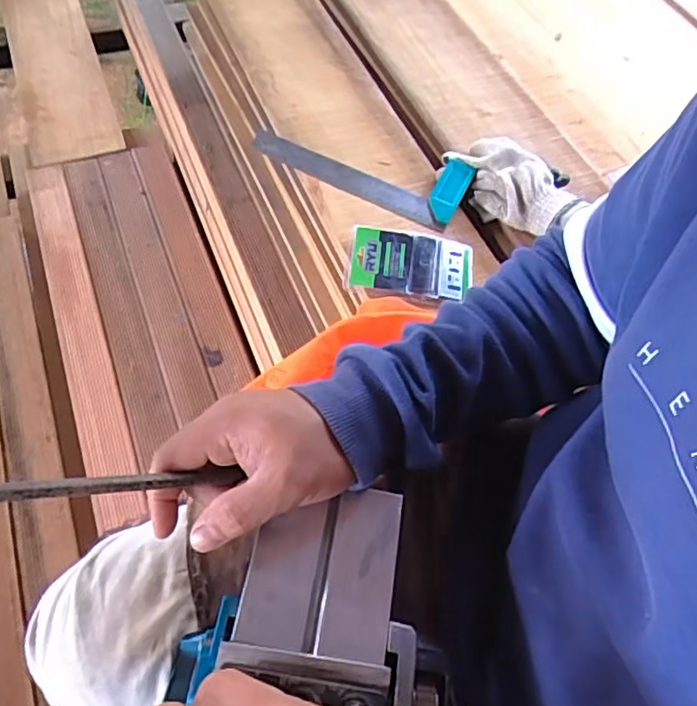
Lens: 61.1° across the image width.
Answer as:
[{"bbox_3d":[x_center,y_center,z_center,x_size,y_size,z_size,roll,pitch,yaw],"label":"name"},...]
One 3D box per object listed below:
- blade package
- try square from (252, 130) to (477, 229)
[{"bbox_3d":[0.075,-0.109,0.723,0.152,0.022,0.108,10,57,1],"label":"blade package"},{"bbox_3d":[0.013,-0.259,0.810,0.306,0.033,0.099,24,57,12],"label":"try square"}]

